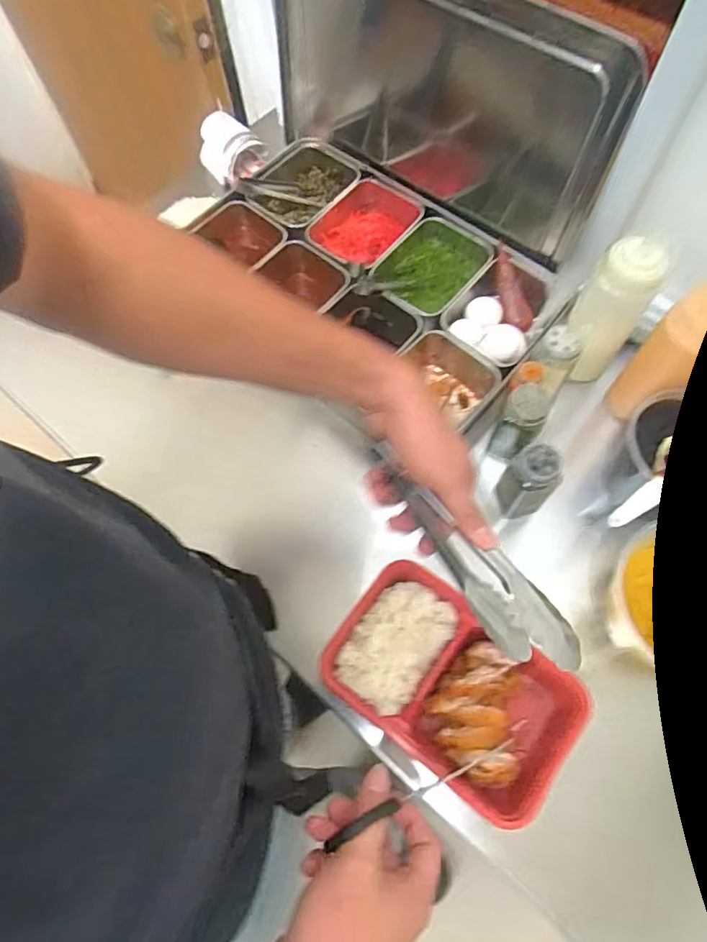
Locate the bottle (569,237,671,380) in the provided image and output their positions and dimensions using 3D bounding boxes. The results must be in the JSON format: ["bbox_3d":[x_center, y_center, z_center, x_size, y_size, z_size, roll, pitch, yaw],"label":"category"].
[{"bbox_3d":[0.256,-0.156,0.578,0.062,0.172,0.054,31,72,14],"label":"bottle"}]

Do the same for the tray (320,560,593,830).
[{"bbox_3d":[0.087,0.196,0.515,0.219,0.039,0.139,35,73,15],"label":"tray"}]

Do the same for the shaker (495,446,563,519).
[{"bbox_3d":[0.172,0.012,0.561,0.041,0.113,0.048,-8,67,-1],"label":"shaker"}]

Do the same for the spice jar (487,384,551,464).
[{"bbox_3d":[0.169,-0.046,0.574,0.040,0.088,0.043,-1,67,2],"label":"spice jar"}]

